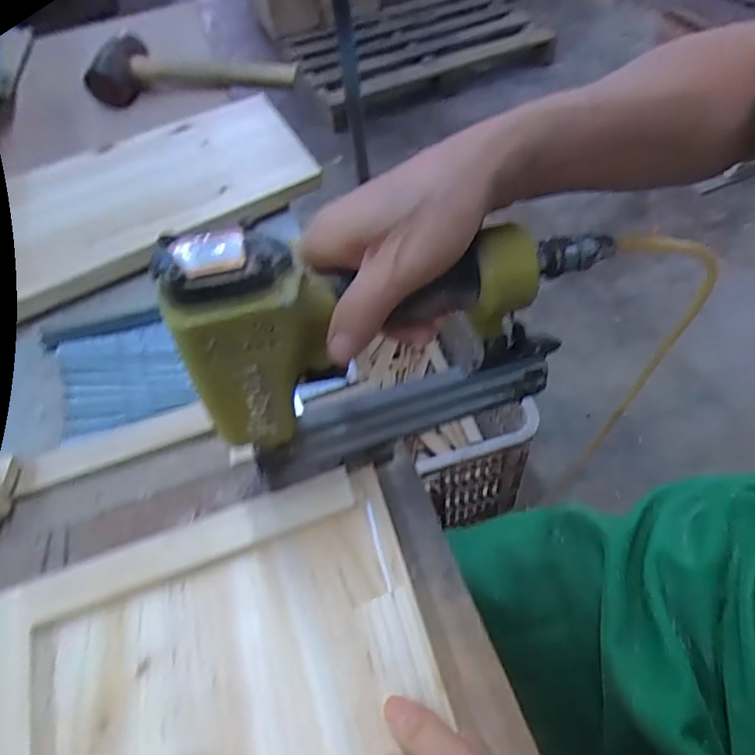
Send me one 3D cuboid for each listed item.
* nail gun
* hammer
[{"bbox_3d":[0.020,-0.031,0.307,0.234,0.166,0.055,-23,55,-11],"label":"nail gun"},{"bbox_3d":[-0.261,-0.442,0.758,0.282,0.070,0.091,-7,54,1],"label":"hammer"}]

